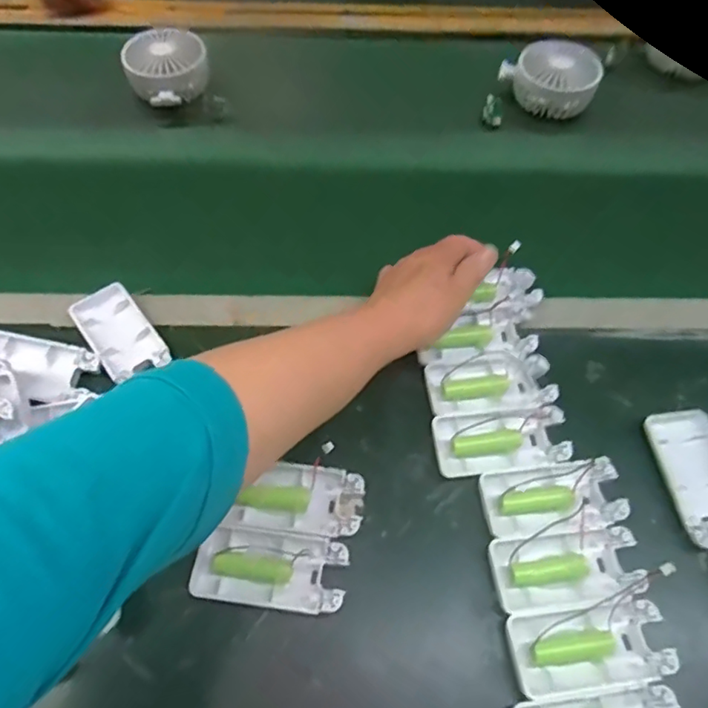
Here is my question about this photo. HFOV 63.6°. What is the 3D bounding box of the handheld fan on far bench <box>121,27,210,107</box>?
[{"bbox_3d":[-0.199,-0.303,0.615,0.085,0.049,0.086,-18,61,-12],"label":"handheld fan on far bench"}]

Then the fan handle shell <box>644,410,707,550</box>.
[{"bbox_3d":[0.242,0.086,0.402,0.046,0.010,0.095,-5,59,-5],"label":"fan handle shell"}]

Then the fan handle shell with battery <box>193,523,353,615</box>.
[{"bbox_3d":[-0.054,0.139,0.367,0.095,0.016,0.043,6,59,2],"label":"fan handle shell with battery"}]

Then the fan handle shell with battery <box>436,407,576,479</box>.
[{"bbox_3d":[0.106,0.062,0.409,0.094,0.020,0.044,-5,59,-5],"label":"fan handle shell with battery"}]

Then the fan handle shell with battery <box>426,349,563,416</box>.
[{"bbox_3d":[0.103,0.021,0.438,0.094,0.012,0.050,-5,59,-5],"label":"fan handle shell with battery"}]

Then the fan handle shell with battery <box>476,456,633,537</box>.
[{"bbox_3d":[0.137,0.101,0.391,0.095,0.014,0.048,-6,59,-6],"label":"fan handle shell with battery"}]

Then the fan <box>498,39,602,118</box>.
[{"bbox_3d":[0.210,-0.299,0.617,0.101,0.047,0.069,25,61,13],"label":"fan"}]

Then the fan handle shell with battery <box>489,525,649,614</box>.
[{"bbox_3d":[0.136,0.137,0.367,0.091,0.016,0.044,-6,59,-6],"label":"fan handle shell with battery"}]

